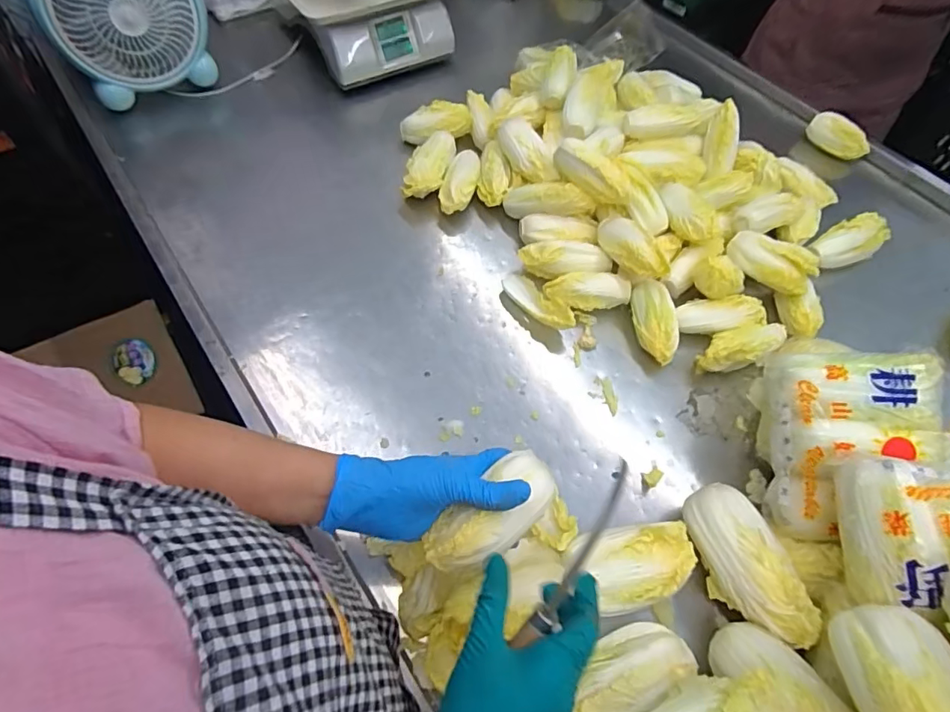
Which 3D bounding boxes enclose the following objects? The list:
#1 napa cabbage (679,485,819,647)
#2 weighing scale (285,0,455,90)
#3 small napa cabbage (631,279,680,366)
[{"bbox_3d":[0.260,0.202,0.489,0.065,0.057,0.153,-13,49,-11],"label":"napa cabbage"},{"bbox_3d":[-0.192,-0.633,0.932,0.288,0.128,0.258,-28,65,-18],"label":"weighing scale"},{"bbox_3d":[0.234,-0.042,0.663,0.054,0.041,0.112,7,60,1],"label":"small napa cabbage"}]

